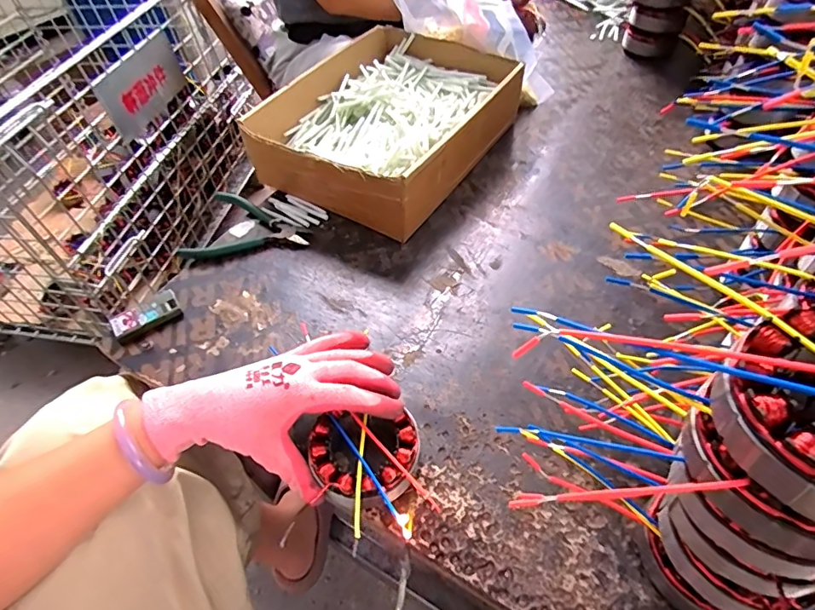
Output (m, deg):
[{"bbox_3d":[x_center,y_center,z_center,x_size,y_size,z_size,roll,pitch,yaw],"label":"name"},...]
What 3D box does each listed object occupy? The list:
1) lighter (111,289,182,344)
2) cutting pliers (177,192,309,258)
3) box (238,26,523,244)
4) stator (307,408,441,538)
[{"bbox_3d":[-0.274,0.013,0.506,0.066,0.017,0.032,-32,56,-21],"label":"lighter"},{"bbox_3d":[-0.188,-0.089,0.575,0.142,0.019,0.095,11,52,12],"label":"cutting pliers"},{"bbox_3d":[-0.021,-0.246,0.654,0.244,0.093,0.331,26,57,22],"label":"box"},{"bbox_3d":[-0.028,0.126,0.382,0.081,0.041,0.091,-23,53,-15],"label":"stator"}]

